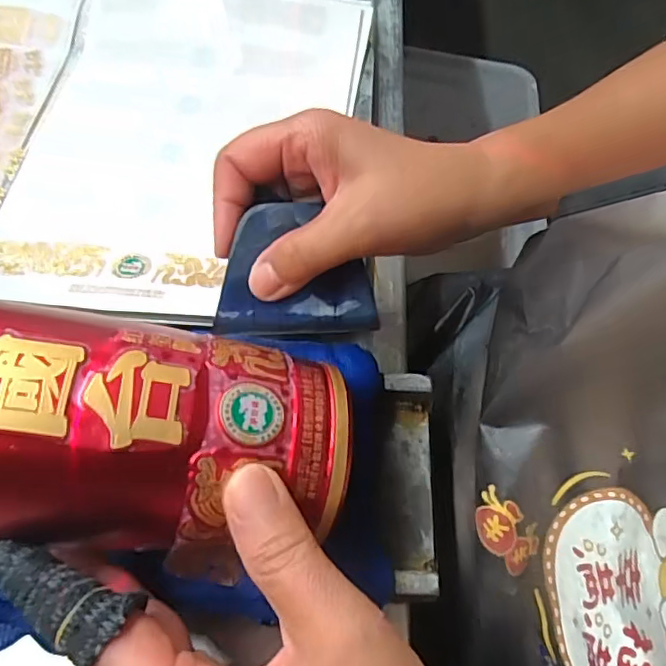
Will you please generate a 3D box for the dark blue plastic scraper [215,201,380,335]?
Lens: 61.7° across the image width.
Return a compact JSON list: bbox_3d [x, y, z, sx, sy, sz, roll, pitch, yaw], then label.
[{"bbox_3d":[-0.016,-0.029,0.257,0.072,0.004,0.059,-1,101,-6],"label":"dark blue plastic scraper"}]

